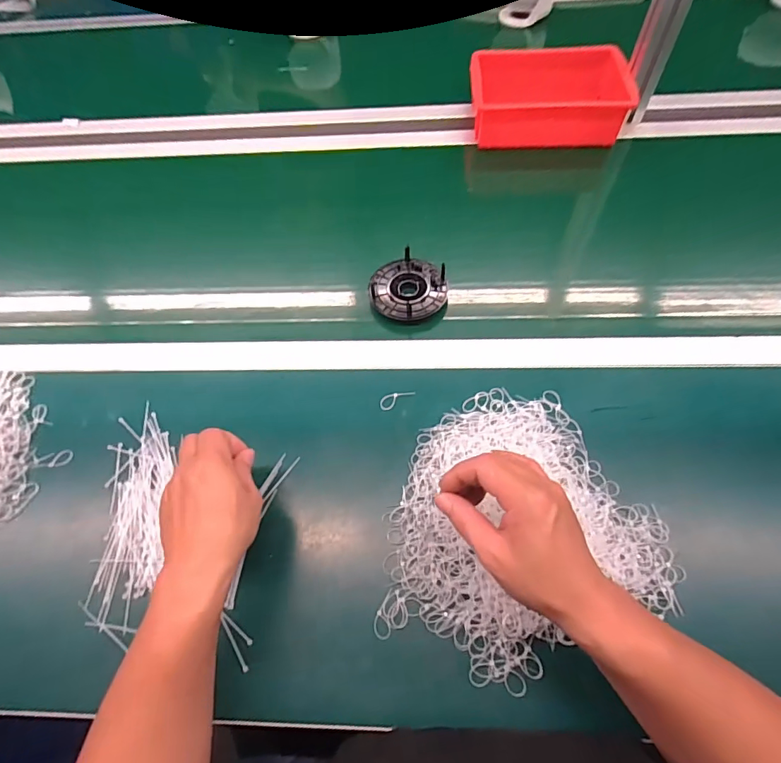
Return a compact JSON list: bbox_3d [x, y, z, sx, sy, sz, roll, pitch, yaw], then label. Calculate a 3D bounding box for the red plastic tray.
[{"bbox_3d":[0.249,-0.462,0.726,0.242,0.075,0.163,5,61,4],"label":"red plastic tray"}]

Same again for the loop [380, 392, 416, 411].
[{"bbox_3d":[0.007,0.019,0.519,0.043,0.004,0.016,-27,63,-13],"label":"loop"}]

